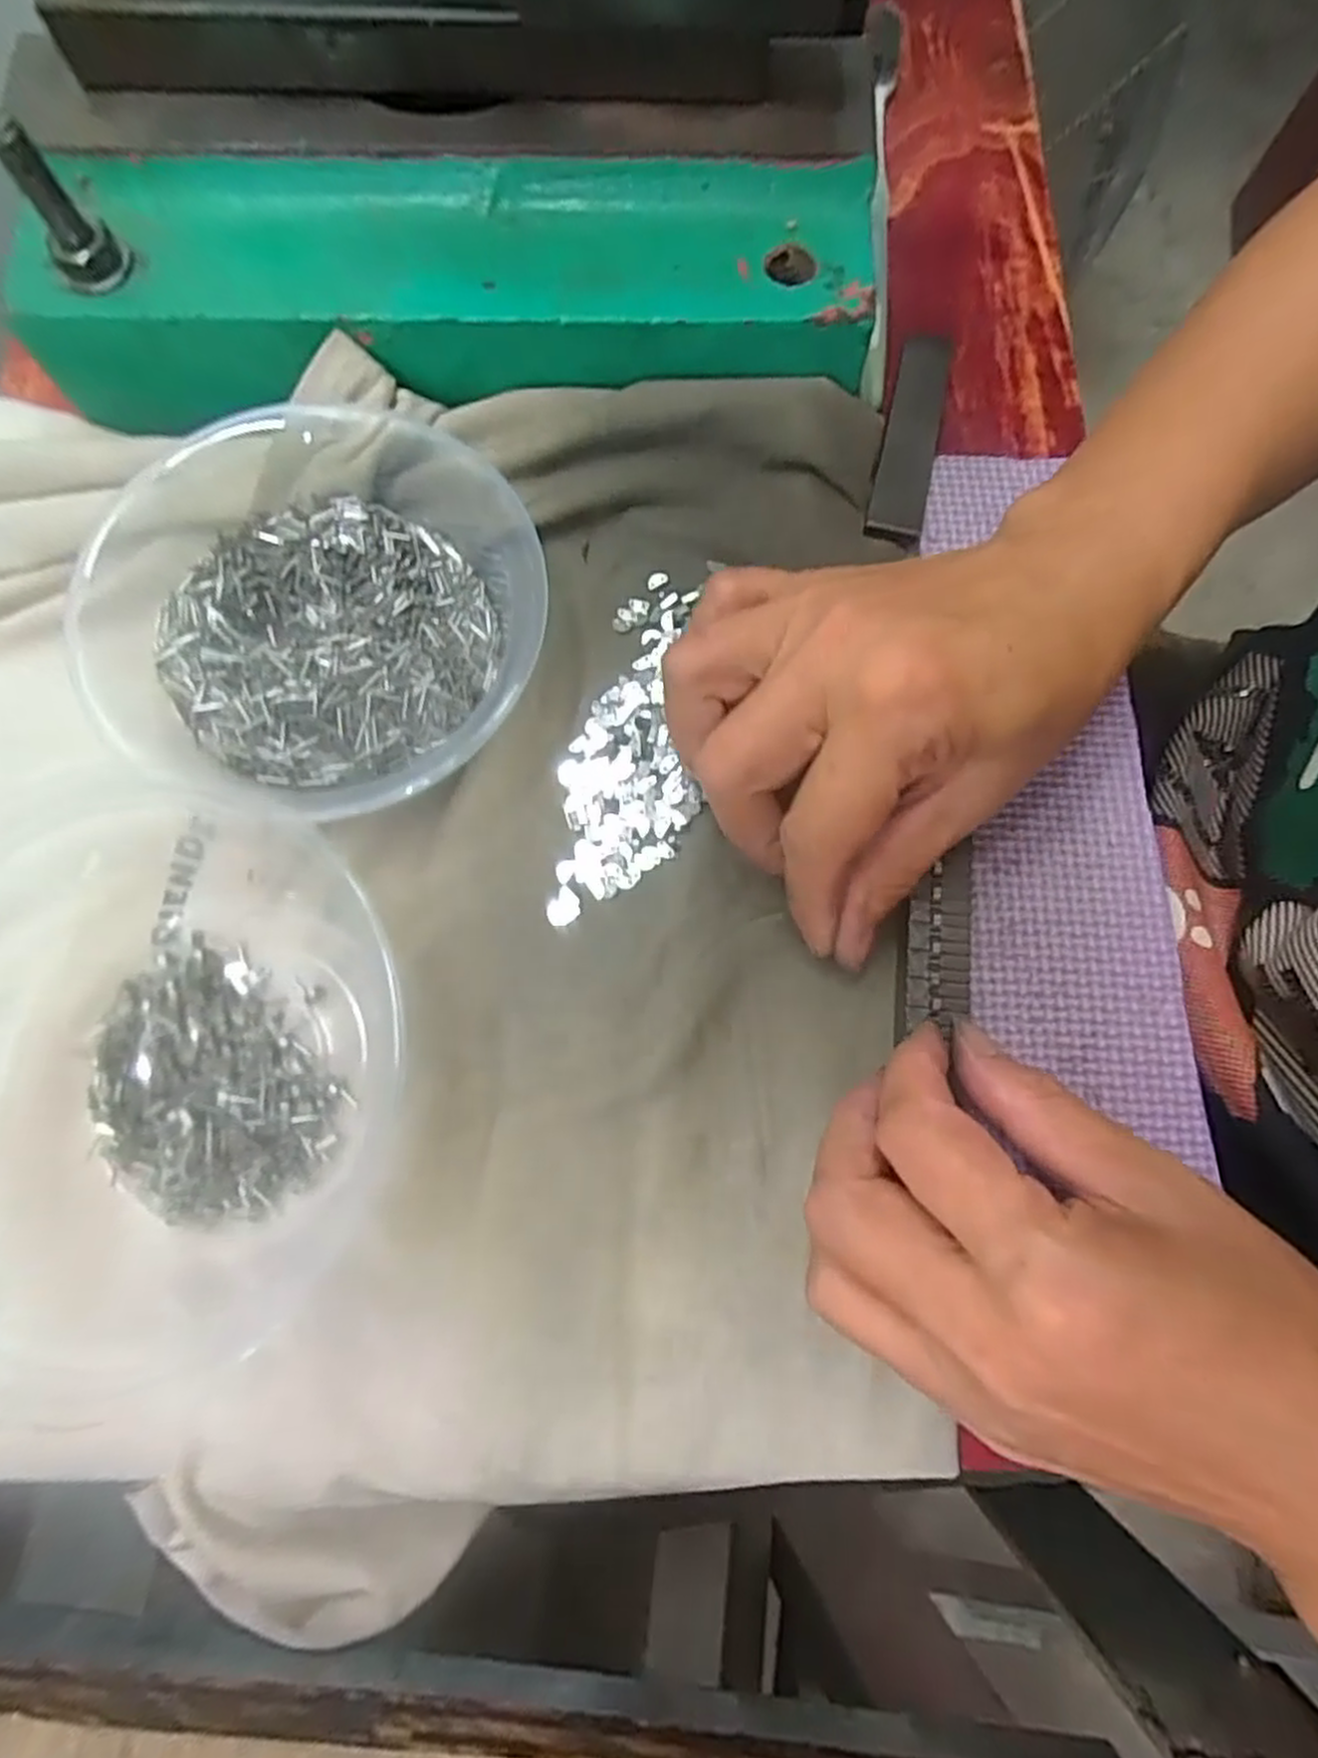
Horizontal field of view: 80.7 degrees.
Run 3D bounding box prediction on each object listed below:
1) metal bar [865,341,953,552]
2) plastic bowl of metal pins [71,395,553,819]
[{"bbox_3d":[0.088,-0.157,0.269,0.018,0.010,0.100,15,76,3],"label":"metal bar"},{"bbox_3d":[-0.107,-0.079,0.228,0.144,0.033,0.126,23,77,5],"label":"plastic bowl of metal pins"}]

